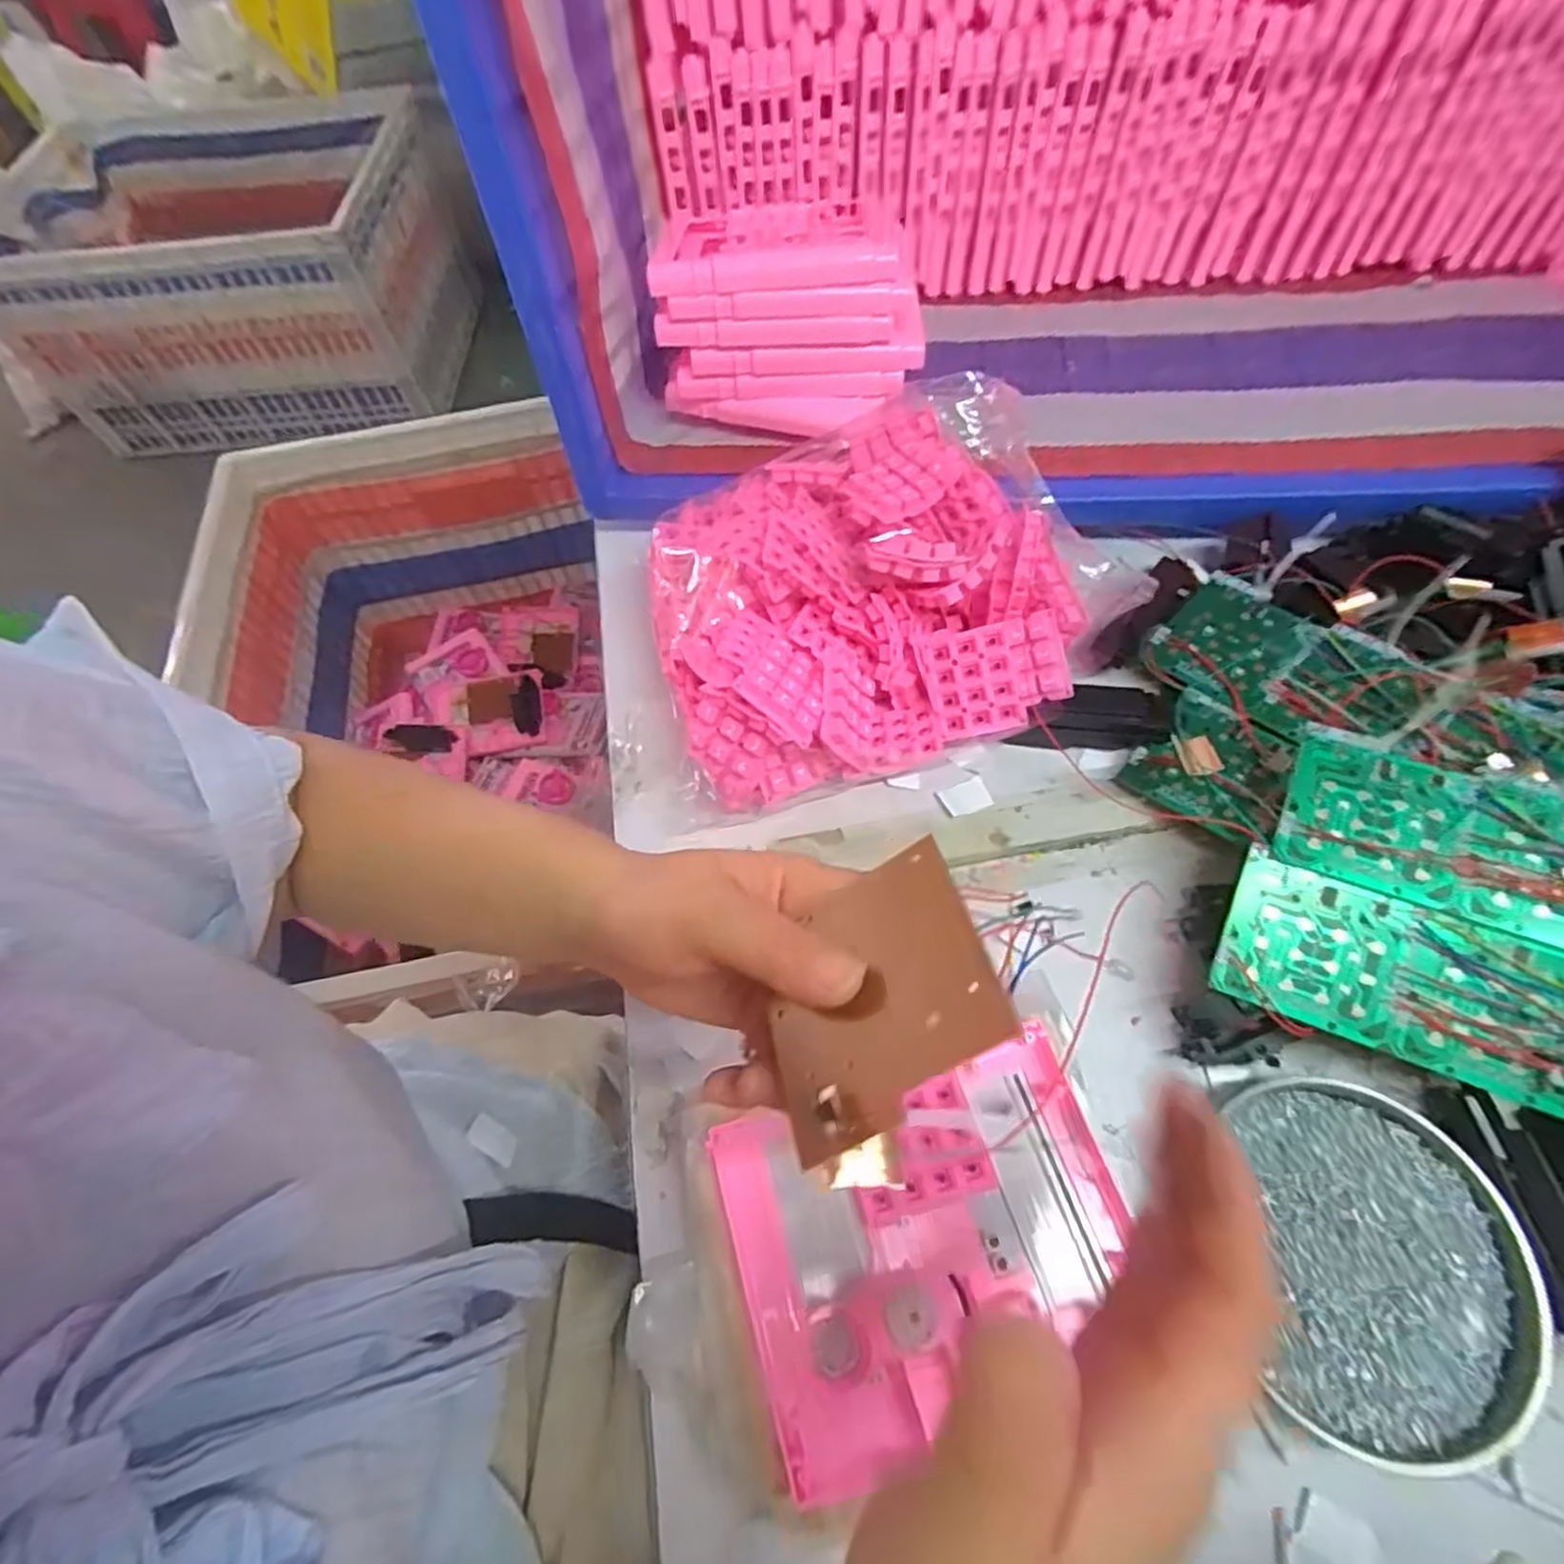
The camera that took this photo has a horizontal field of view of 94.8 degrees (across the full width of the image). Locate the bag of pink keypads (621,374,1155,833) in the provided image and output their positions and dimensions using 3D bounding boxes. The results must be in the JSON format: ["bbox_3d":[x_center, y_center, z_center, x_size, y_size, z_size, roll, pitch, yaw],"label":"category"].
[{"bbox_3d":[0.042,-0.114,0.442,0.275,0.094,0.222,-19,63,-7],"label":"bag of pink keypads"}]

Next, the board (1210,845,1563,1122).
[{"bbox_3d":[0.281,0.090,0.322,0.146,0.006,0.068,20,86,21],"label":"board"}]

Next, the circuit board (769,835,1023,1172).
[{"bbox_3d":[0.026,0.059,0.208,0.068,0.008,0.073,-35,43,19],"label":"circuit board"}]

